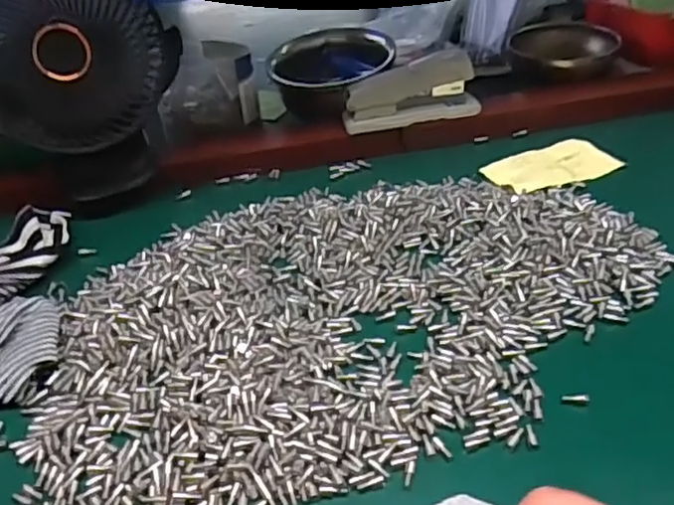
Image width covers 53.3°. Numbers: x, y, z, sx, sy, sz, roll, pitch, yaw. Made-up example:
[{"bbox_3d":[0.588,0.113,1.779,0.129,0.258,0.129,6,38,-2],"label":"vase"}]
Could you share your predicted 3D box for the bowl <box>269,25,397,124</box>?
[{"bbox_3d":[-0.006,-0.169,0.669,0.116,0.076,0.116,-3,36,2],"label":"bowl"}]

